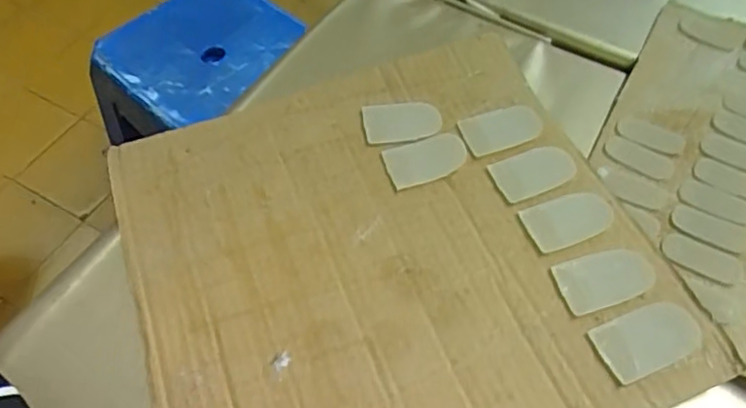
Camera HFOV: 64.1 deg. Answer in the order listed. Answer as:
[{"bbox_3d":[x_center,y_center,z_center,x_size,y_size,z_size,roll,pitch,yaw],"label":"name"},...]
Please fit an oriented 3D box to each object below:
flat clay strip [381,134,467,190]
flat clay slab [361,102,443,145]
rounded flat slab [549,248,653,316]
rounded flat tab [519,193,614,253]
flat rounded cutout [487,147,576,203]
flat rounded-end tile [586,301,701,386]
[{"bbox_3d":[0.033,-0.029,0.374,0.050,0.008,0.030,-13,58,-10],"label":"flat clay strip"},{"bbox_3d":[0.019,-0.055,0.389,0.050,0.004,0.030,-7,62,3],"label":"flat clay slab"},{"bbox_3d":[0.128,0.041,0.328,0.052,0.007,0.030,-10,58,-8],"label":"rounded flat slab"},{"bbox_3d":[0.116,0.009,0.349,0.053,0.006,0.028,-14,58,-10],"label":"rounded flat tab"},{"bbox_3d":[0.099,-0.020,0.368,0.050,0.004,0.030,-21,57,-2],"label":"flat rounded cutout"},{"bbox_3d":[0.142,0.069,0.306,0.053,0.004,0.030,-22,52,-5],"label":"flat rounded-end tile"}]

